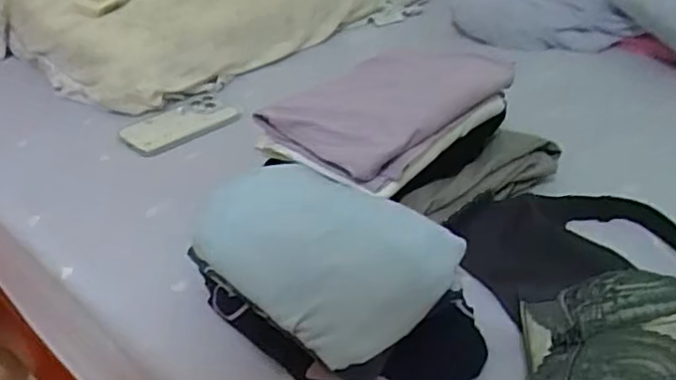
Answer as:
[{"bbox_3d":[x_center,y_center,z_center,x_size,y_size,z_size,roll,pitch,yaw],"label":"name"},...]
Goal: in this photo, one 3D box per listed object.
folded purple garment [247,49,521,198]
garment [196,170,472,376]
[{"bbox_3d":[0.047,-0.093,0.640,0.147,0.051,0.216,30,45,35],"label":"folded purple garment"},{"bbox_3d":[-0.027,0.041,0.534,0.133,0.058,0.236,-27,44,-33],"label":"garment"}]

